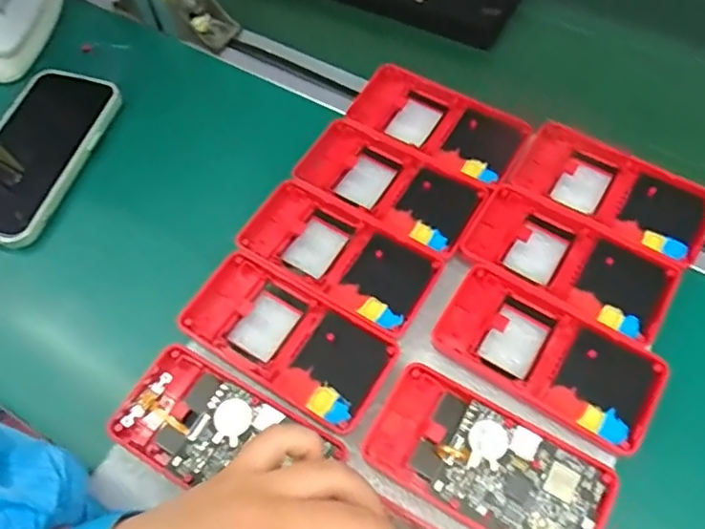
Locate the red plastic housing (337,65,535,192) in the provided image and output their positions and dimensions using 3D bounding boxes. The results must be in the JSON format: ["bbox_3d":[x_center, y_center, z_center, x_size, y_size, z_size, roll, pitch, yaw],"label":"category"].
[{"bbox_3d":[0.063,-0.098,0.414,0.118,0.025,0.072,30,66,16],"label":"red plastic housing"}]

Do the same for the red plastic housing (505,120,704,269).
[{"bbox_3d":[0.170,-0.049,0.374,0.123,0.012,0.064,30,66,16],"label":"red plastic housing"}]

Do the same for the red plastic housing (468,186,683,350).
[{"bbox_3d":[0.135,0.000,0.360,0.120,0.016,0.061,29,66,16],"label":"red plastic housing"}]

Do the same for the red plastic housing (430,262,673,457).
[{"bbox_3d":[0.112,0.052,0.329,0.121,0.011,0.061,29,66,16],"label":"red plastic housing"}]

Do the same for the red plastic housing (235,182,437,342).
[{"bbox_3d":[-0.009,-0.005,0.366,0.119,0.014,0.062,28,66,15],"label":"red plastic housing"}]

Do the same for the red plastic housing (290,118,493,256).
[{"bbox_3d":[0.025,-0.051,0.390,0.120,0.015,0.063,30,66,16],"label":"red plastic housing"}]

